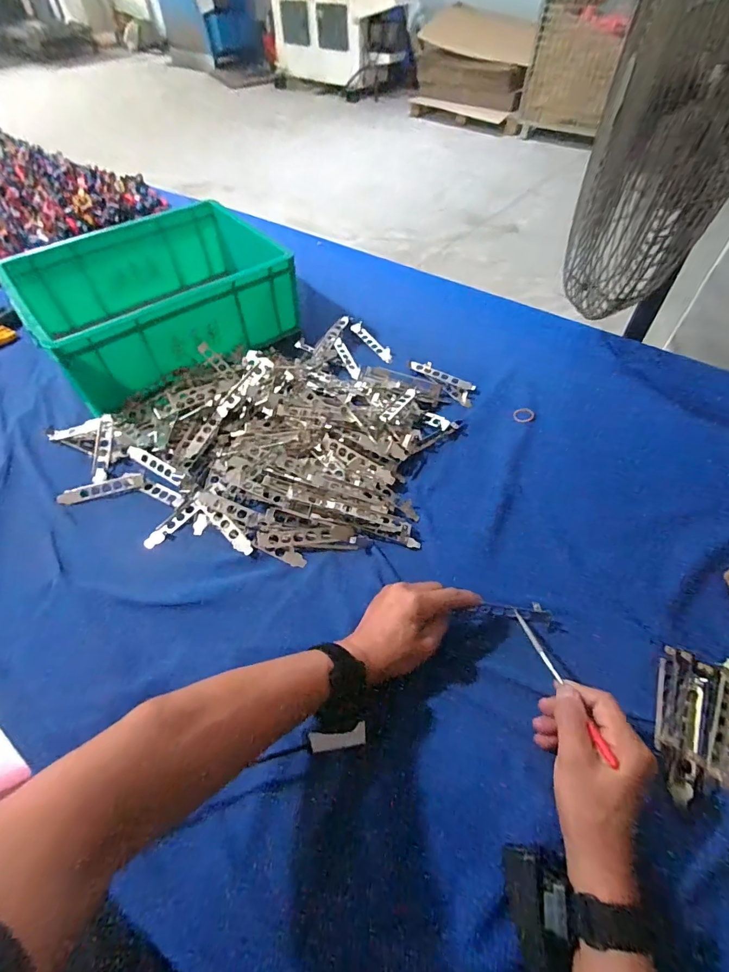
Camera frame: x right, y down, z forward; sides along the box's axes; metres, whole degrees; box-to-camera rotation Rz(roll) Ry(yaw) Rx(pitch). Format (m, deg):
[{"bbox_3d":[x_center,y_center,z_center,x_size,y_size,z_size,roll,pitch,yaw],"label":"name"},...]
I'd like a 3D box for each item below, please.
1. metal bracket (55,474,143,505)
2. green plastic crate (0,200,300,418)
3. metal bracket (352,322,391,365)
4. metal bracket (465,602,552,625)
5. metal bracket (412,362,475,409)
[{"bbox_3d":[-0.370,0.004,0.612,0.112,0.009,0.020,-15,55,-12],"label":"metal bracket"},{"bbox_3d":[-0.365,-0.332,0.782,0.399,0.144,0.297,-34,60,-23],"label":"green plastic crate"},{"bbox_3d":[0.013,-0.271,0.811,0.029,0.010,0.126,-25,58,-18],"label":"metal bracket"},{"bbox_3d":[0.164,0.139,0.487,0.084,0.008,0.020,3,53,10],"label":"metal bracket"},{"bbox_3d":[0.134,-0.179,0.737,0.124,0.017,0.041,35,61,23],"label":"metal bracket"}]

